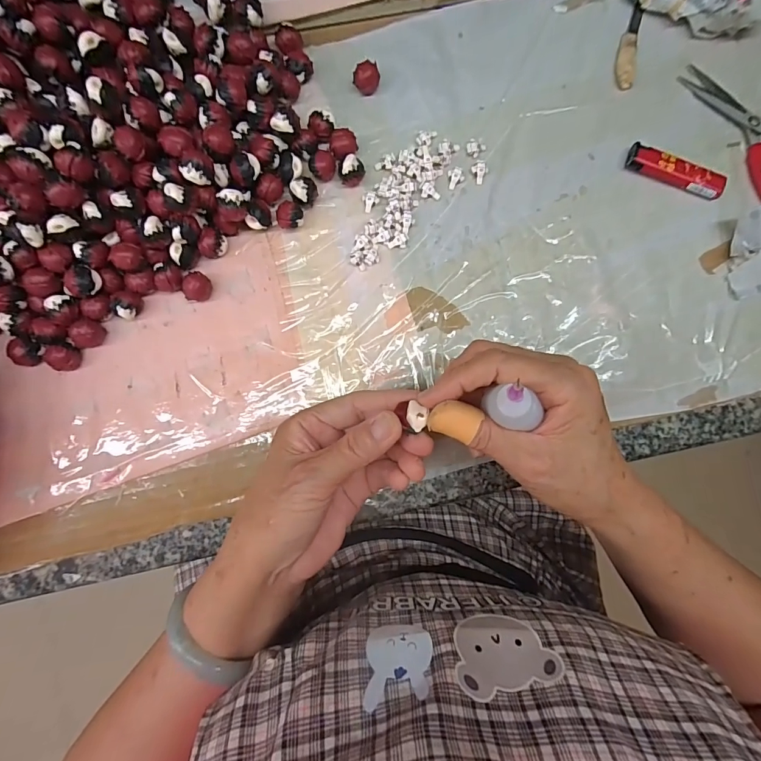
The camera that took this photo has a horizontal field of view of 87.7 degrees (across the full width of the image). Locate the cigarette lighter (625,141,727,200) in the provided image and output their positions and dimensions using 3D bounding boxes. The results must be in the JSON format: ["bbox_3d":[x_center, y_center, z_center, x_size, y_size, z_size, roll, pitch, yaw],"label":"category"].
[{"bbox_3d":[0.227,-0.159,0.306,0.074,0.011,0.021,20,85,-2],"label":"cigarette lighter"}]

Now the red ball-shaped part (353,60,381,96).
[{"bbox_3d":[-0.011,-0.233,0.306,0.018,0.015,0.016,30,84,-1],"label":"red ball-shaped part"}]

